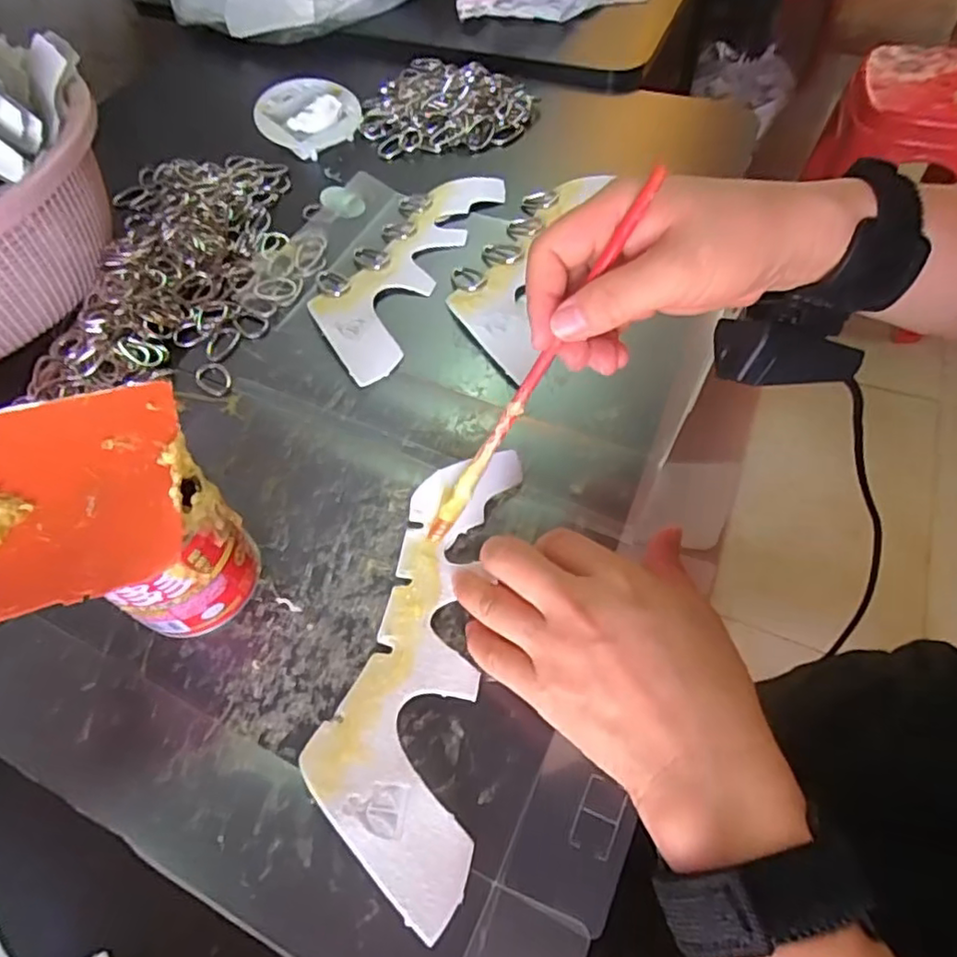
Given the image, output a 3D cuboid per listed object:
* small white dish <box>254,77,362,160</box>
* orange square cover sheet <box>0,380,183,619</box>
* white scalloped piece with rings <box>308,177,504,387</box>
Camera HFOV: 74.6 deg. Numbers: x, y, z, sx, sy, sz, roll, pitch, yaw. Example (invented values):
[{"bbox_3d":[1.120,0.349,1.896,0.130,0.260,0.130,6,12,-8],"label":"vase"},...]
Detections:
[{"bbox_3d":[-0.149,-0.309,0.534,0.072,0.031,0.073,-2,58,3],"label":"small white dish"},{"bbox_3d":[-0.171,0.005,0.271,0.078,0.009,0.101,-15,63,-9],"label":"orange square cover sheet"},{"bbox_3d":[-0.055,-0.153,0.443,0.084,0.007,0.205,21,61,17],"label":"white scalloped piece with rings"}]

